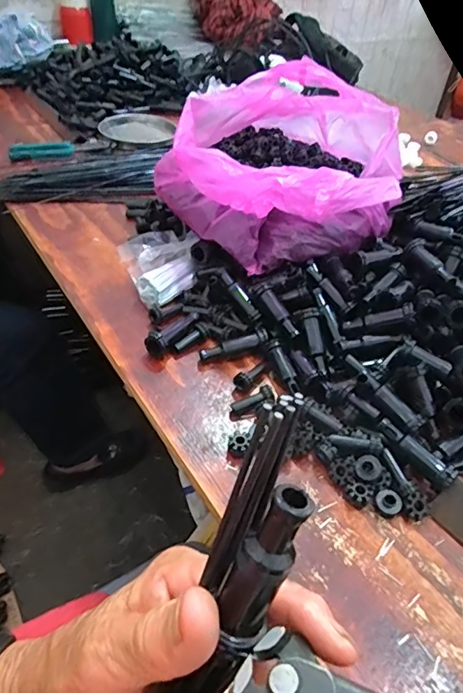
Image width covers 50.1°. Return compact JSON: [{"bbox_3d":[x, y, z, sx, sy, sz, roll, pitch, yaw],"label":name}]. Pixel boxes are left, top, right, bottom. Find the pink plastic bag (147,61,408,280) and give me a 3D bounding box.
[{"bbox_3d":[0.068,-0.201,0.568,0.244,0.135,0.218,-27,52,-30],"label":"pink plastic bag"}]

